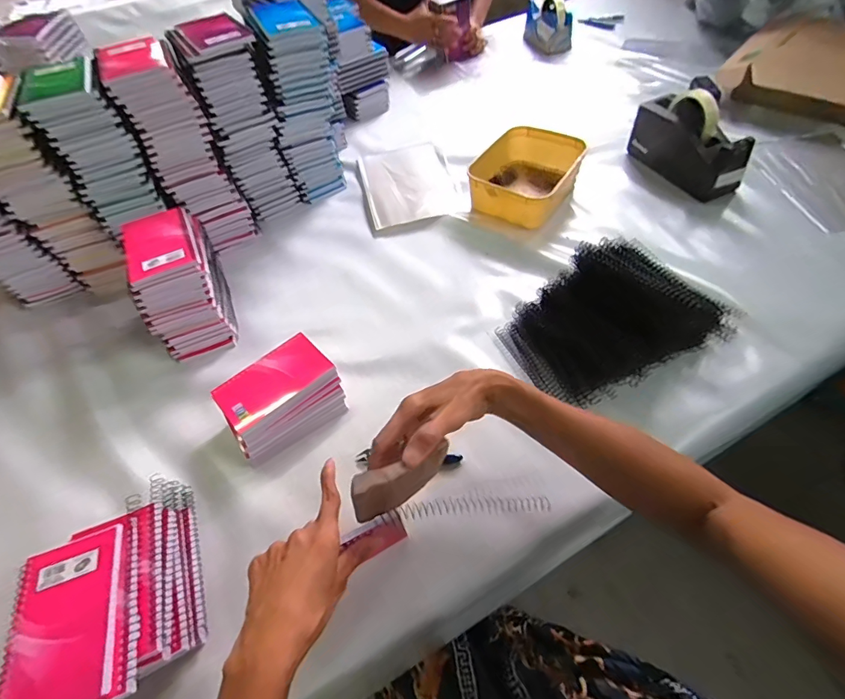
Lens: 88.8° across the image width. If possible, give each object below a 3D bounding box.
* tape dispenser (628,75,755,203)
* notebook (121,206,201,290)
[{"bbox_3d":[0.452,-0.364,0.730,0.066,0.115,0.207,-24,54,-13],"label":"tape dispenser"},{"bbox_3d":[-0.343,-0.139,0.564,0.084,0.010,0.119,-22,59,-14],"label":"notebook"}]

